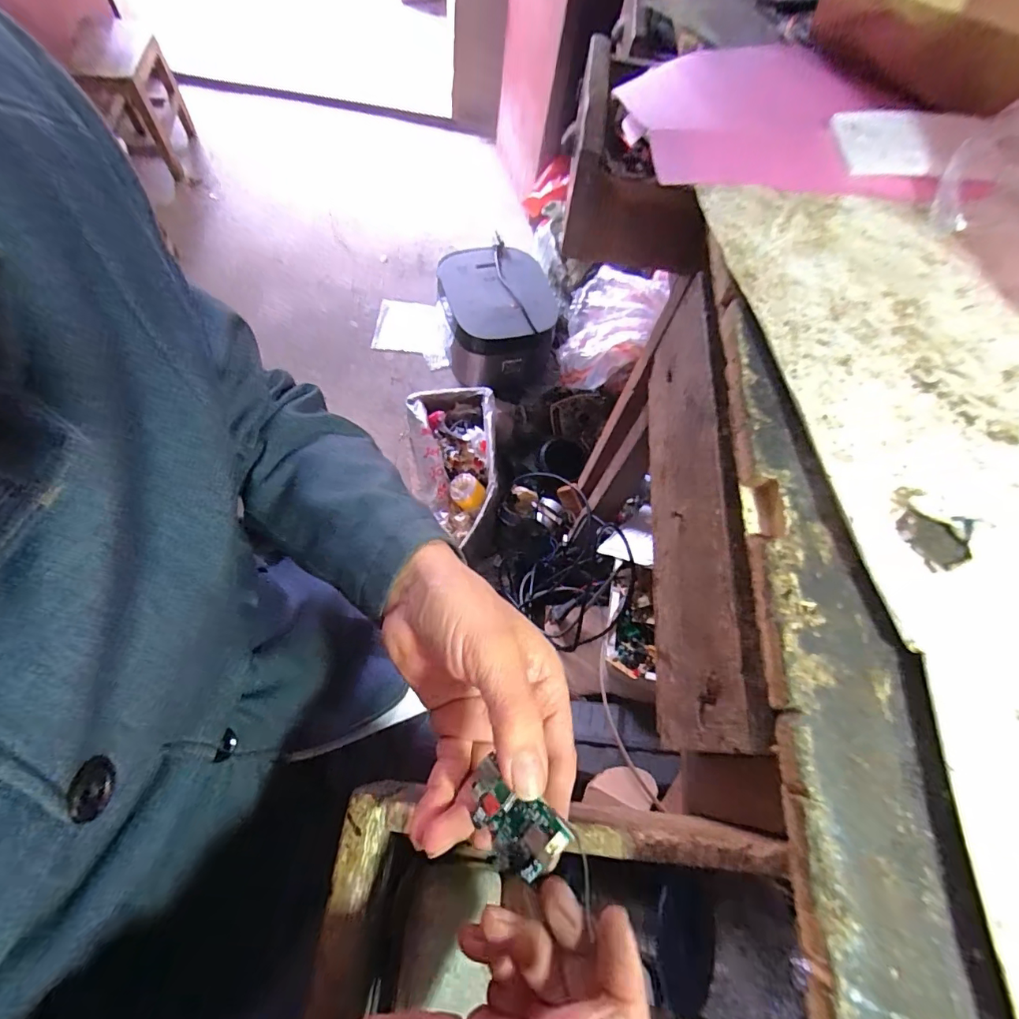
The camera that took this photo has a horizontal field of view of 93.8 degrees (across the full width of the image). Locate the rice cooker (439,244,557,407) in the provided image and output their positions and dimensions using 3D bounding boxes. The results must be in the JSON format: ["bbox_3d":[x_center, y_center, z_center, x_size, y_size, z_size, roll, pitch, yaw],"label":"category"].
[{"bbox_3d":[-0.025,-0.450,1.199,0.264,0.219,0.305,-8,67,-10],"label":"rice cooker"}]

